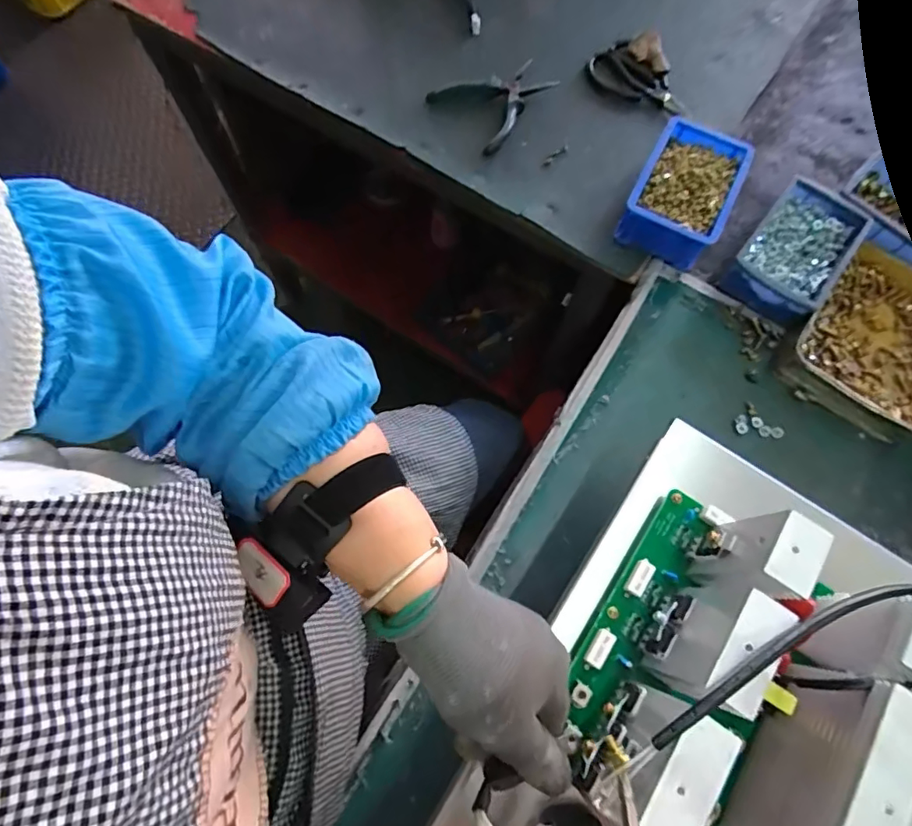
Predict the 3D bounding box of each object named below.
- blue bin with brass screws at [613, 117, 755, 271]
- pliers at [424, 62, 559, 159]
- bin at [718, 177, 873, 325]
[{"bbox_3d":[0.254,-0.244,0.587,0.100,0.052,0.155,26,71,8],"label":"blue bin with brass screws"},{"bbox_3d":[0.051,-0.392,0.650,0.111,0.009,0.143,43,74,14],"label":"pliers"},{"bbox_3d":[0.361,-0.170,0.563,0.092,0.049,0.146,37,73,12],"label":"bin"}]

